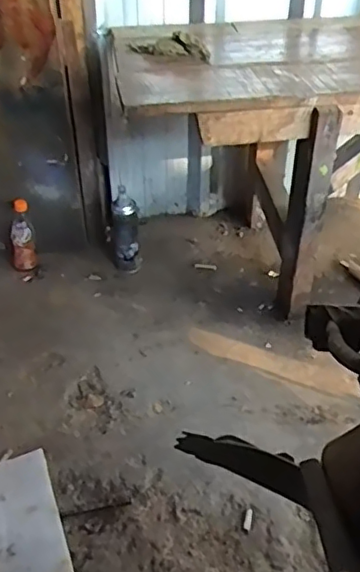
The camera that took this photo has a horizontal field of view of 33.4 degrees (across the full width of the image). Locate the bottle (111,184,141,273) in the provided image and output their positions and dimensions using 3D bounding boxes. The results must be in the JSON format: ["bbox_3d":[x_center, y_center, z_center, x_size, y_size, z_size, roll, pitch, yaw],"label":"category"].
[{"bbox_3d":[-0.144,-0.140,1.599,0.079,0.230,0.089,-8,38,-7],"label":"bottle"}]

